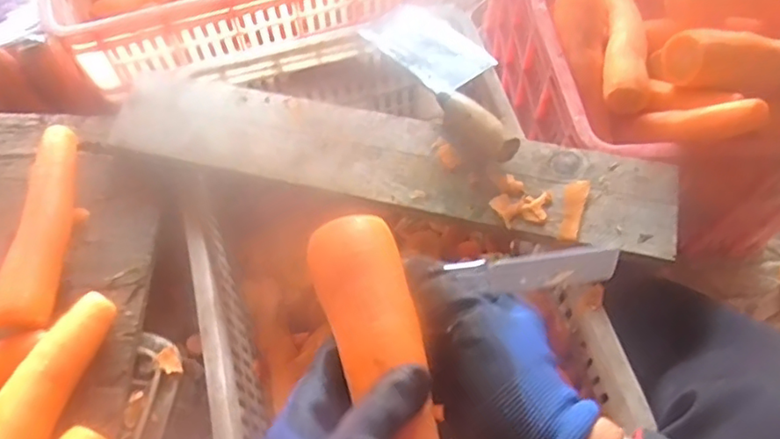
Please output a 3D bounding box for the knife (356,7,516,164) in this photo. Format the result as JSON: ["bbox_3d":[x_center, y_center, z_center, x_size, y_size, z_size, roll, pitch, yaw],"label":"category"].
[{"bbox_3d":[0.065,-0.156,0.631,0.091,0.036,0.259,-26,54,-14],"label":"knife"}]

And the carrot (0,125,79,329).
[{"bbox_3d":[-0.323,0.003,0.554,0.049,0.041,0.207,-4,64,0],"label":"carrot"}]

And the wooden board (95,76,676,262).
[{"bbox_3d":[-0.008,-0.062,0.581,0.543,0.015,0.110,12,65,8],"label":"wooden board"}]

